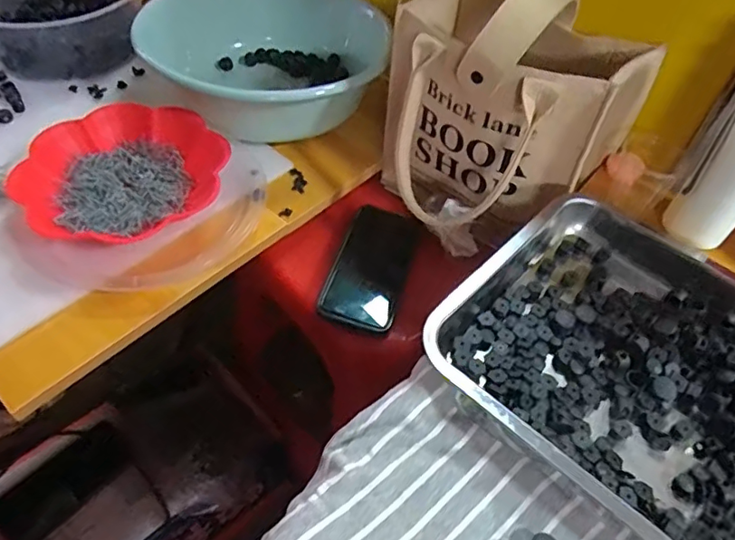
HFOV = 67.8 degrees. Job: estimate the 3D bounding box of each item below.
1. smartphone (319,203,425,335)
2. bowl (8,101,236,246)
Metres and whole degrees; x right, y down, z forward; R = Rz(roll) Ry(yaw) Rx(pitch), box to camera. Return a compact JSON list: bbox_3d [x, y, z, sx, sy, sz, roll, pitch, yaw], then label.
[{"bbox_3d":[0.006,-0.004,0.599,0.079,0.011,0.153,25,58,-5],"label":"smartphone"},{"bbox_3d":[-0.253,-0.098,0.579,0.208,0.050,0.187,-7,52,-8],"label":"bowl"}]

